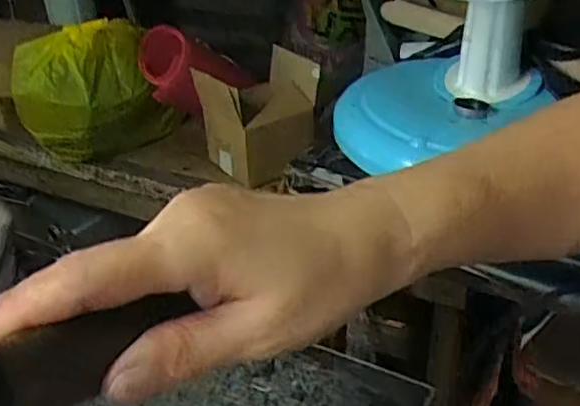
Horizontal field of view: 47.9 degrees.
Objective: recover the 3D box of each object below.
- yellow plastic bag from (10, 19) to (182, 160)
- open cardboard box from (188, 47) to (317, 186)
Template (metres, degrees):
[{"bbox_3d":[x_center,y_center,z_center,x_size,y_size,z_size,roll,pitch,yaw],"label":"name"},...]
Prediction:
[{"bbox_3d":[-0.335,-0.187,1.127,0.246,0.208,0.158,-22,38,-28],"label":"yellow plastic bag"},{"bbox_3d":[-0.045,-0.141,1.068,0.179,0.163,0.137,-19,37,-24],"label":"open cardboard box"}]

